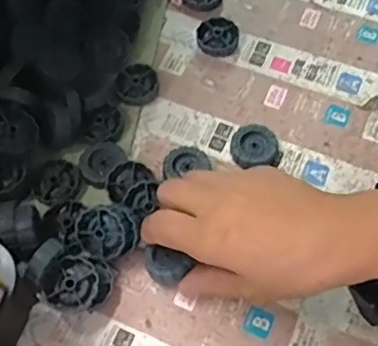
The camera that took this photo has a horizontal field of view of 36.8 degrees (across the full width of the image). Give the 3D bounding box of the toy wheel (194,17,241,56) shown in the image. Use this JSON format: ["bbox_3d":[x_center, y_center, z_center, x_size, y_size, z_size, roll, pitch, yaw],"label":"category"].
[{"bbox_3d":[0.026,-0.127,0.526,0.040,0.011,0.039,-1,63,2],"label":"toy wheel"}]

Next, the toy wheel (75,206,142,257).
[{"bbox_3d":[-0.060,0.041,0.424,0.042,0.018,0.038,-6,100,20],"label":"toy wheel"}]

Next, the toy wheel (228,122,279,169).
[{"bbox_3d":[0.053,-0.022,0.472,0.039,0.015,0.038,-1,63,2],"label":"toy wheel"}]

